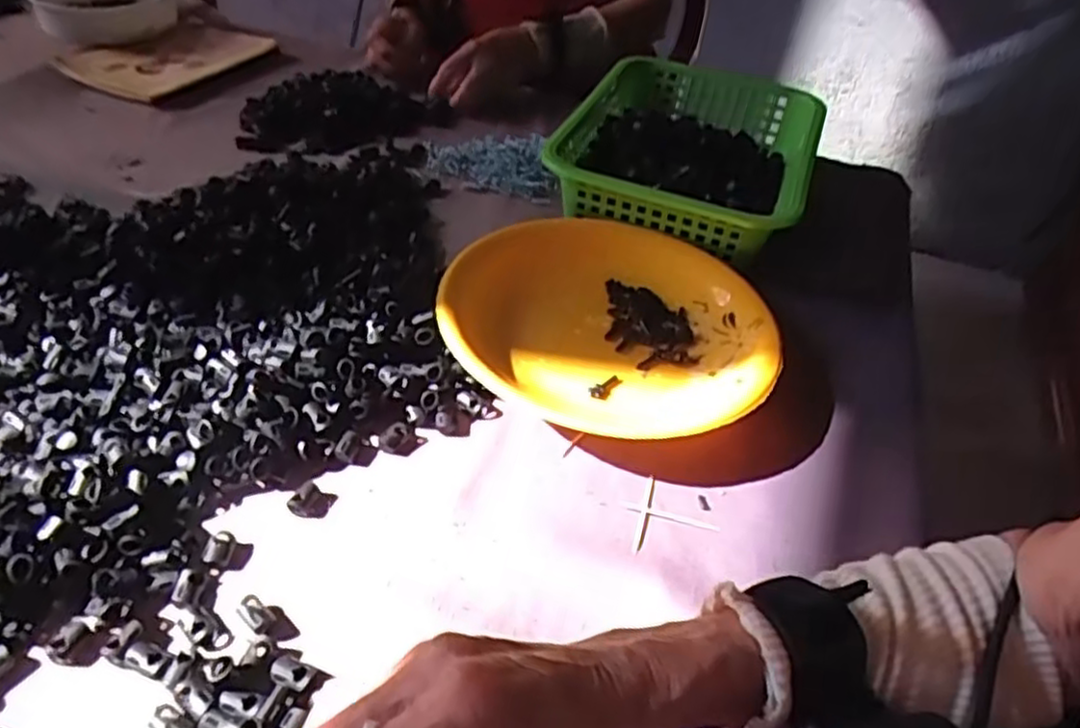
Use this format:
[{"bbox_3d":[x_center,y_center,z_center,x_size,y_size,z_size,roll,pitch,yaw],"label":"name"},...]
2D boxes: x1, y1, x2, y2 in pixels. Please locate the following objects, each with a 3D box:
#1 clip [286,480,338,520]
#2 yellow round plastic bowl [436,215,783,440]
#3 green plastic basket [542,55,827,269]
[{"bbox_3d":[-0.135,0.080,0.437,0.022,0.010,0.022,15,43,9],"label":"clip"},{"bbox_3d":[0.050,-0.031,0.557,0.247,0.045,0.234,4,42,-3],"label":"yellow round plastic bowl"},{"bbox_3d":[0.148,-0.212,0.742,0.230,0.079,0.338,17,43,11],"label":"green plastic basket"}]

